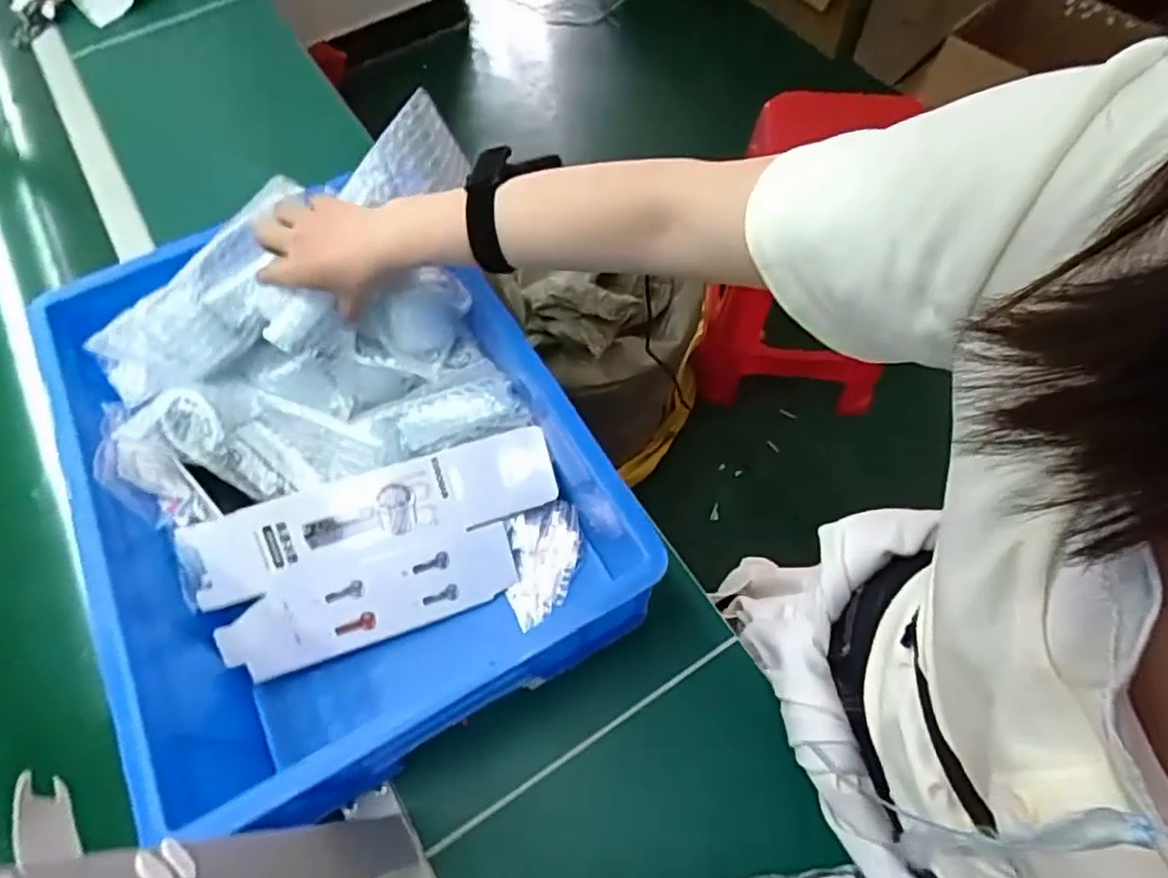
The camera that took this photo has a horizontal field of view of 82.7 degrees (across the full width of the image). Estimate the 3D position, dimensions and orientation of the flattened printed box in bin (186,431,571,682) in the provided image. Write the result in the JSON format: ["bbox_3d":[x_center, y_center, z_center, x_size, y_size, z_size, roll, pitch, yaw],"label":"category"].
[{"bbox_3d":[-0.159,0.093,0.555,0.286,0.007,0.139,-16,102,-15],"label":"flattened printed box in bin"}]

